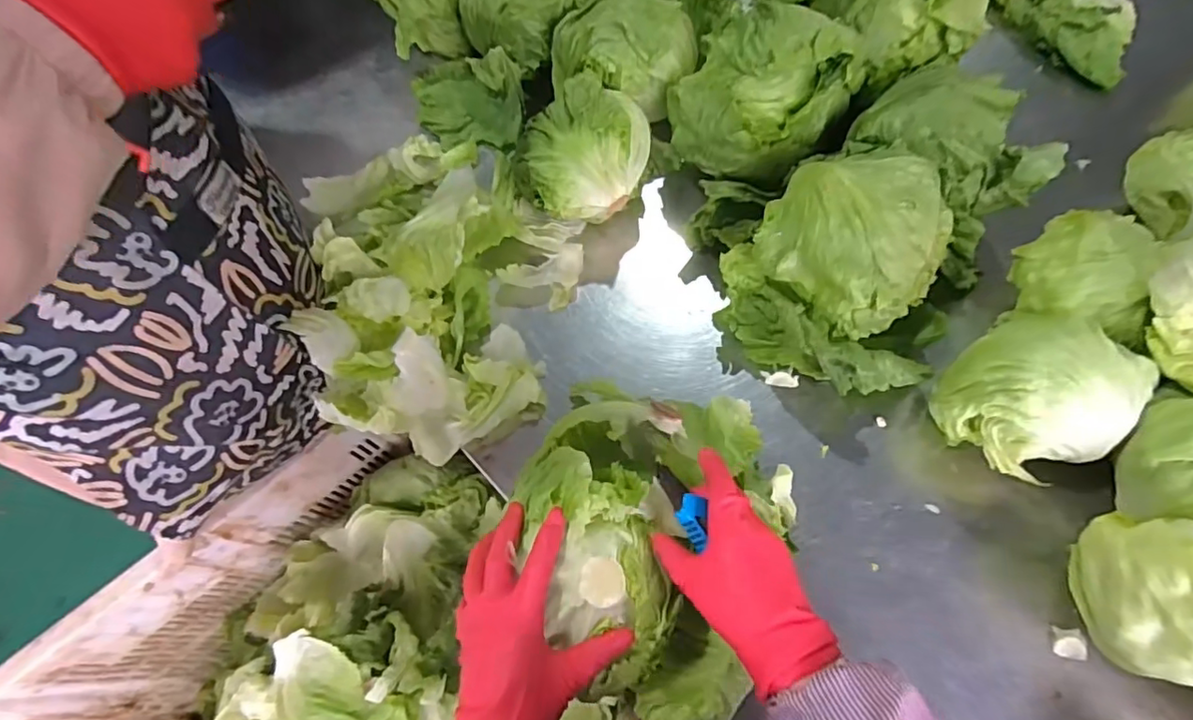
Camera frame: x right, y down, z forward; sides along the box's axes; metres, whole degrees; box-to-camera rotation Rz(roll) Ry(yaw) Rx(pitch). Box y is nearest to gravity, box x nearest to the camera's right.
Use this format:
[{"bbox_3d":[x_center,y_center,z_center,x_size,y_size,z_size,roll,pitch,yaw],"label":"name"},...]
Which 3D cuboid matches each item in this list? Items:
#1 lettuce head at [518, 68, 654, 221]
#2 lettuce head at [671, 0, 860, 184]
[{"bbox_3d":[-0.013,-0.220,0.606,0.135,0.095,0.116,-1,65,2],"label":"lettuce head"},{"bbox_3d":[0.172,-0.284,0.598,0.151,0.123,0.175,37,71,17],"label":"lettuce head"}]

